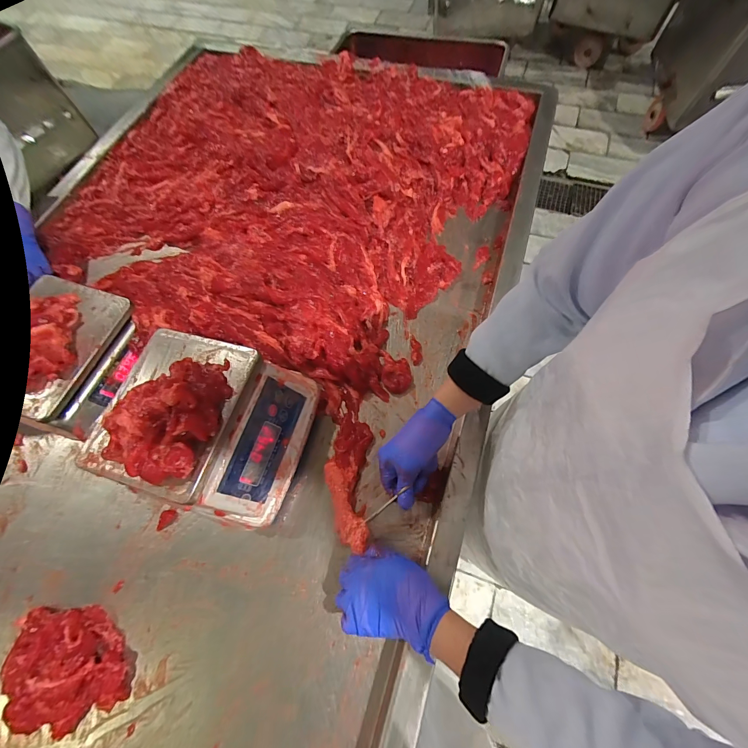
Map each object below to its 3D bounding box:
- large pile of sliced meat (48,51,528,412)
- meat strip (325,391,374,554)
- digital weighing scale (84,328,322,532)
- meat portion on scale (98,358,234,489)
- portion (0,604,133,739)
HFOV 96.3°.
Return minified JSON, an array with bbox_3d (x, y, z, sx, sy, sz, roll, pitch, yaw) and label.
[{"bbox_3d":[-0.205,-0.452,0.747,0.900,0.076,0.841,21,71,11],"label":"large pile of sliced meat"},{"bbox_3d":[-0.040,0.139,0.524,0.067,0.024,0.233,-2,60,2],"label":"meat strip"},{"bbox_3d":[-0.232,0.075,0.478,0.246,0.112,0.232,11,69,7],"label":"digital weighing scale"},{"bbox_3d":[-0.254,0.045,0.413,0.125,0.042,0.162,18,70,10],"label":"meat portion on scale"},{"bbox_3d":[-0.406,0.390,0.444,0.157,0.038,0.134,-4,68,1],"label":"portion"}]

